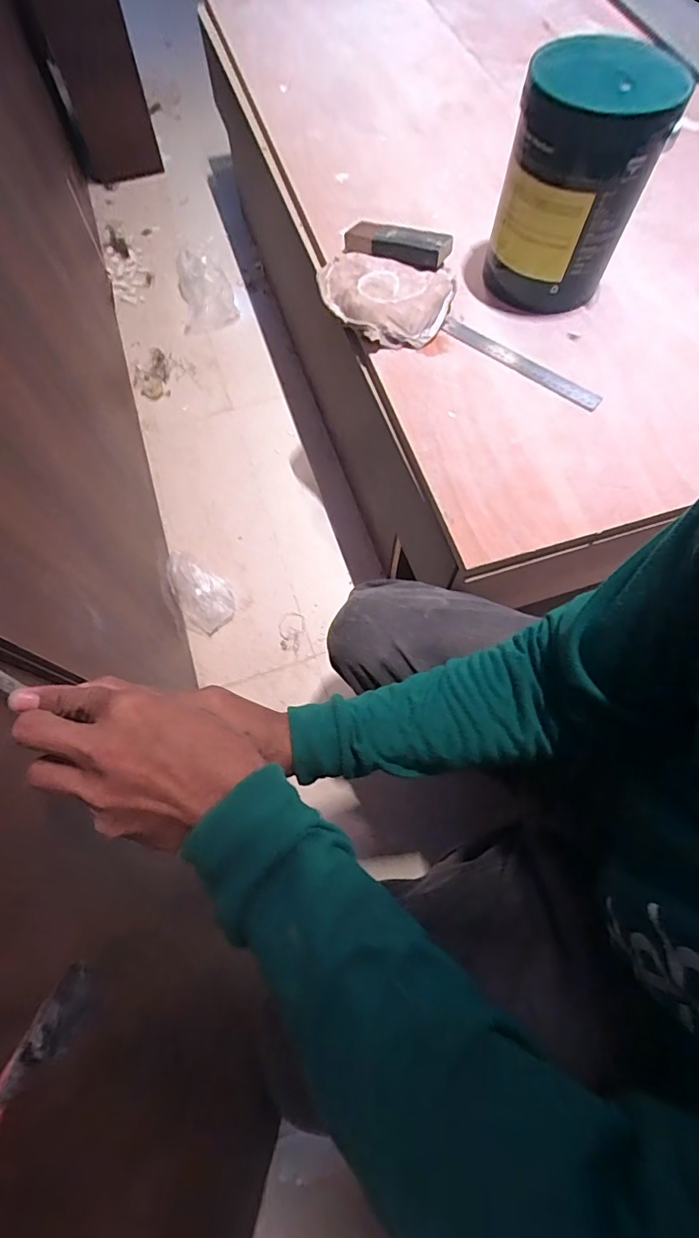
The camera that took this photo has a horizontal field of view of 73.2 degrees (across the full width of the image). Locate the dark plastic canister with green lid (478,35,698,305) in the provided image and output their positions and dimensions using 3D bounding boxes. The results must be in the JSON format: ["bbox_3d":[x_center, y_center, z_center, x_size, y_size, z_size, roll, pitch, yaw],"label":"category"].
[{"bbox_3d":[0.259,-0.499,0.558,0.158,0.245,0.150,24,70,10],"label":"dark plastic canister with green lid"}]

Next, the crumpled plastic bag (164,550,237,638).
[{"bbox_3d":[-0.264,-0.049,0.851,0.094,0.061,0.145,-22,69,-8],"label":"crumpled plastic bag"}]

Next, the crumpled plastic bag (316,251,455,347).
[{"bbox_3d":[0.045,-0.456,0.660,0.192,0.031,0.166,18,69,8],"label":"crumpled plastic bag"}]

